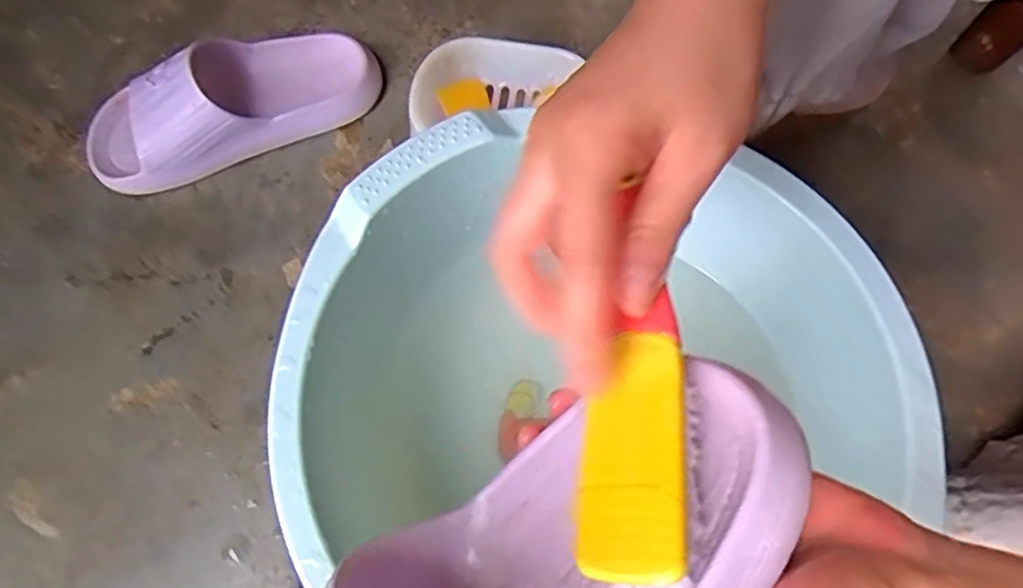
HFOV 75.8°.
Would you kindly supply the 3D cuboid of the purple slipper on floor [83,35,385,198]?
[{"bbox_3d":[-0.246,-0.172,0.572,0.251,0.070,0.094,-19,71,-5],"label":"purple slipper on floor"}]

